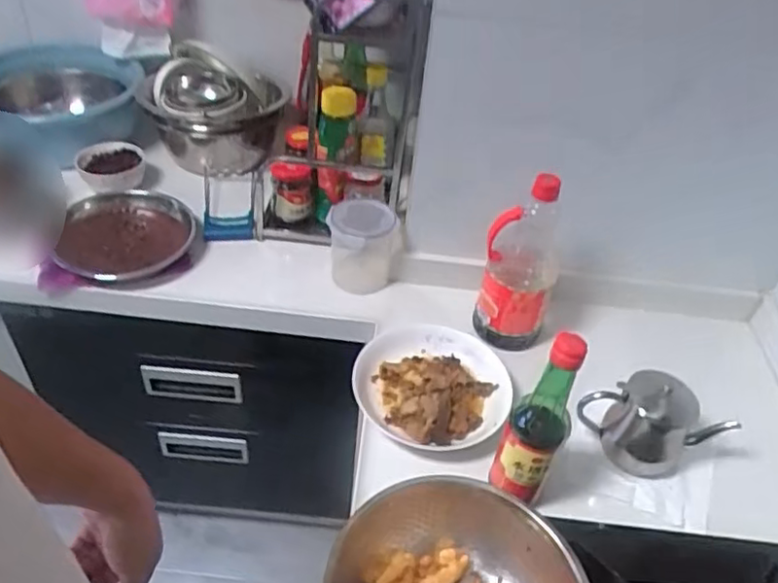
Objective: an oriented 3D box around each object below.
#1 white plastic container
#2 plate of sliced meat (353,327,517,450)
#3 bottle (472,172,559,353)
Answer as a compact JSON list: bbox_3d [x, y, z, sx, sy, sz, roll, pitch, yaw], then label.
[{"bbox_3d":[-0.037,-0.076,1.010,0.116,0.117,0.103,8,45,0],"label":"white plastic container"},{"bbox_3d":[0.060,0.120,0.842,0.205,0.052,0.203,4,45,-4],"label":"plate of sliced meat"},{"bbox_3d":[0.186,-0.044,0.868,0.102,0.255,0.090,14,45,6],"label":"bottle"}]

